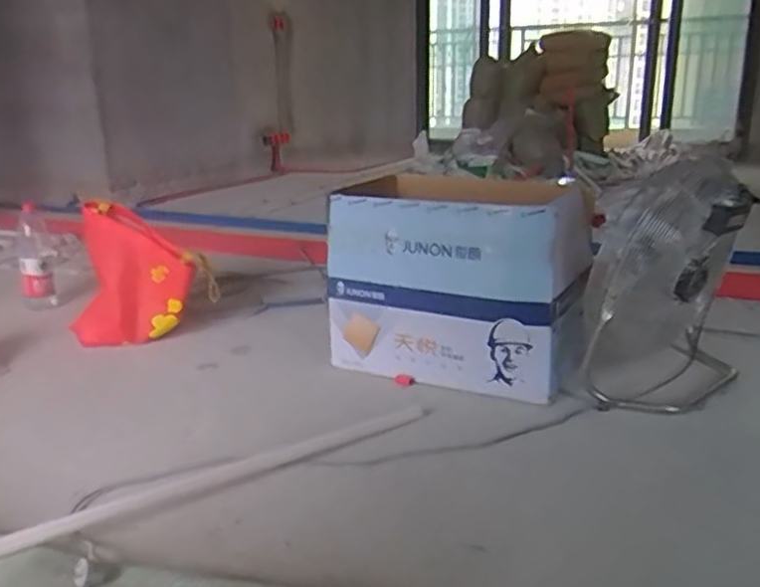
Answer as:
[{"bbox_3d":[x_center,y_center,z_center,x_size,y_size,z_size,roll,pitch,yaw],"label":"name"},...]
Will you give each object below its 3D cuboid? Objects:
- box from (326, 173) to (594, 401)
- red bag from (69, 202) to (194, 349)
[{"bbox_3d":[0.221,-0.047,1.629,0.556,0.410,0.484,7,18,26],"label":"box"},{"bbox_3d":[-0.665,-0.033,1.780,0.279,0.326,0.214,10,19,32],"label":"red bag"}]

